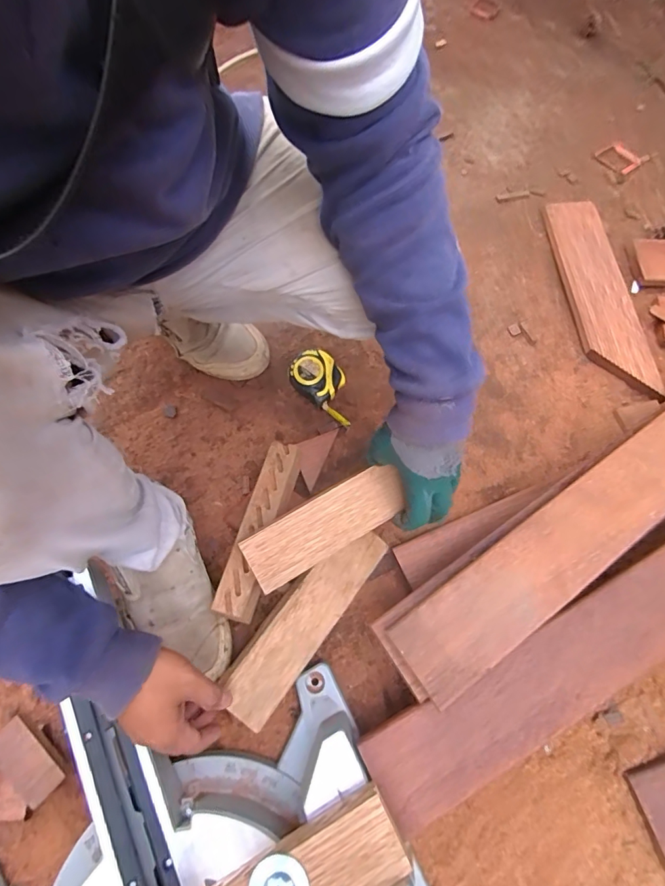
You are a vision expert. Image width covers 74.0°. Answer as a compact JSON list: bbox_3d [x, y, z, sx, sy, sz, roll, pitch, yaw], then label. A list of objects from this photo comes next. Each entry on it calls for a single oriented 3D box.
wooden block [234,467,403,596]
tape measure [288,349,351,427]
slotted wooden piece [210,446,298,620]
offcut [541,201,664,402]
[{"bbox_3d":[-0.009,0.089,0.482,0.176,0.019,0.061,-29,87,-12],"label":"wooden block"},{"bbox_3d":[-0.010,-0.086,0.658,0.120,0.049,0.065,36,74,13],"label":"tape measure"},{"bbox_3d":[-0.085,0.096,0.524,0.042,0.023,0.211,13,71,5],"label":"slotted wooden piece"},{"bbox_3d":[0.436,-0.249,0.721,0.097,0.018,0.378,-4,70,-1],"label":"offcut"}]

